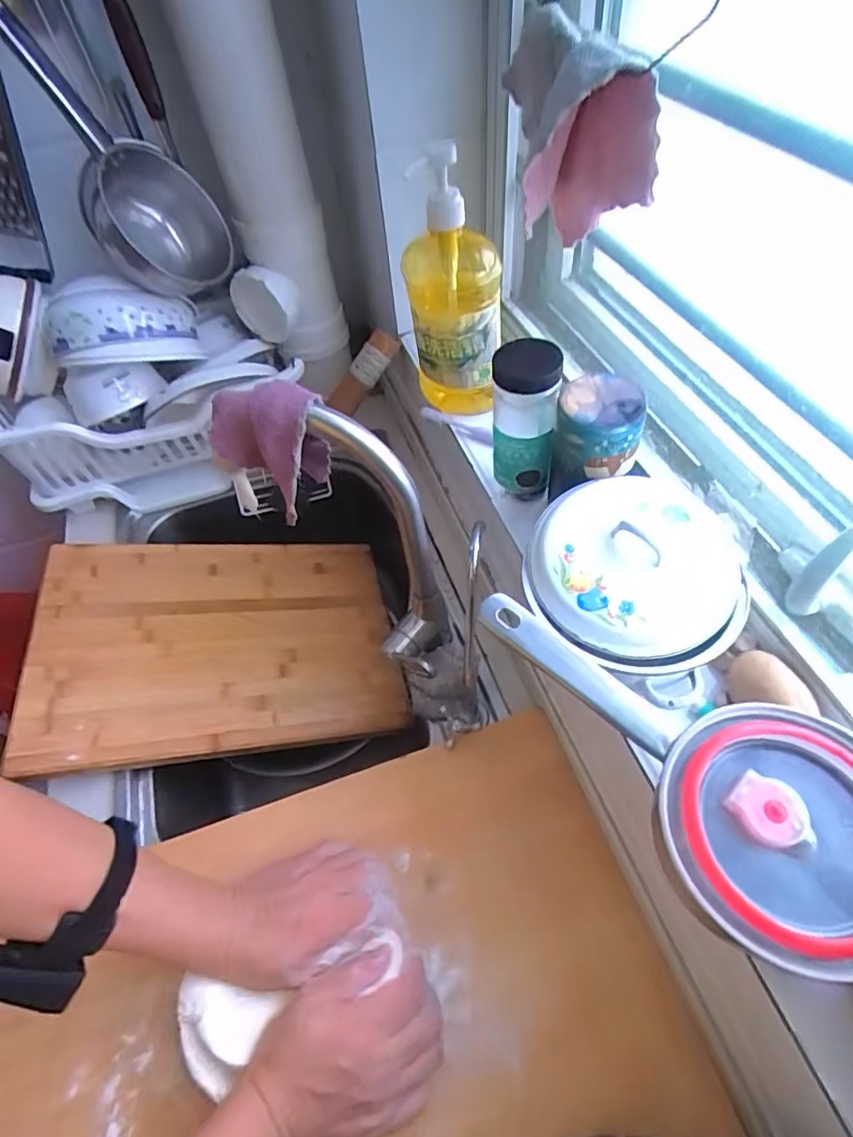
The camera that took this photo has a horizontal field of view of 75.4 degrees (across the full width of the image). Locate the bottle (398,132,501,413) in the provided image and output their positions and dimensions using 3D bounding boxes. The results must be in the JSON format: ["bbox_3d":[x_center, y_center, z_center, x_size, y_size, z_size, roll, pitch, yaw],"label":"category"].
[{"bbox_3d":[0.028,-0.285,0.589,0.093,0.260,0.090,-5,54,1],"label":"bottle"}]

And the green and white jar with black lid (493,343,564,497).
[{"bbox_3d":[0.090,-0.136,0.514,0.056,0.143,0.052,-3,54,4],"label":"green and white jar with black lid"}]

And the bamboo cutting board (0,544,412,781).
[{"bbox_3d":[-0.265,0.092,0.743,0.443,0.017,0.326,-1,49,-22],"label":"bamboo cutting board"}]

